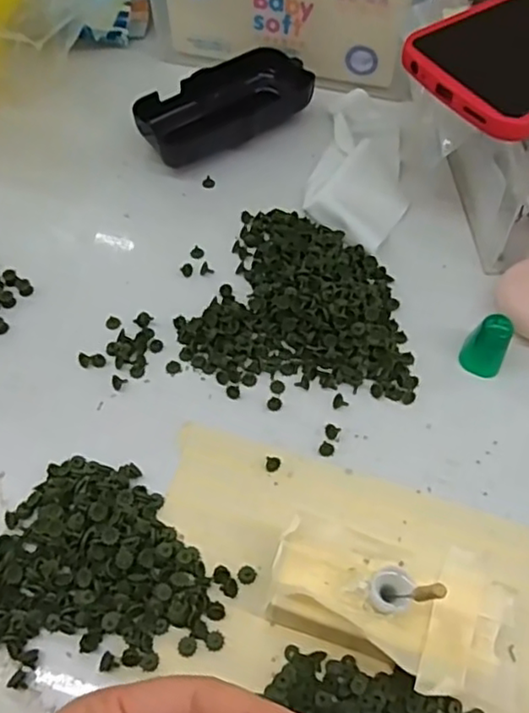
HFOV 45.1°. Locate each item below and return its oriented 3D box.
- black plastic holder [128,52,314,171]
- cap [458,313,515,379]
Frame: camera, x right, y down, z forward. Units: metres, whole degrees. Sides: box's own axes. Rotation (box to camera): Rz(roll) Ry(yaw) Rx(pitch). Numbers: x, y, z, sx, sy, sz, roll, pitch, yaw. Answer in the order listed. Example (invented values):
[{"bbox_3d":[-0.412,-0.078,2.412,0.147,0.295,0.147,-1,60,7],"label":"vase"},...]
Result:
[{"bbox_3d":[-0.024,-0.153,0.392,0.110,0.023,0.052,-32,65,-18],"label":"black plastic holder"},{"bbox_3d":[0.107,-0.005,0.304,0.019,0.027,0.017,31,64,17],"label":"cap"}]

